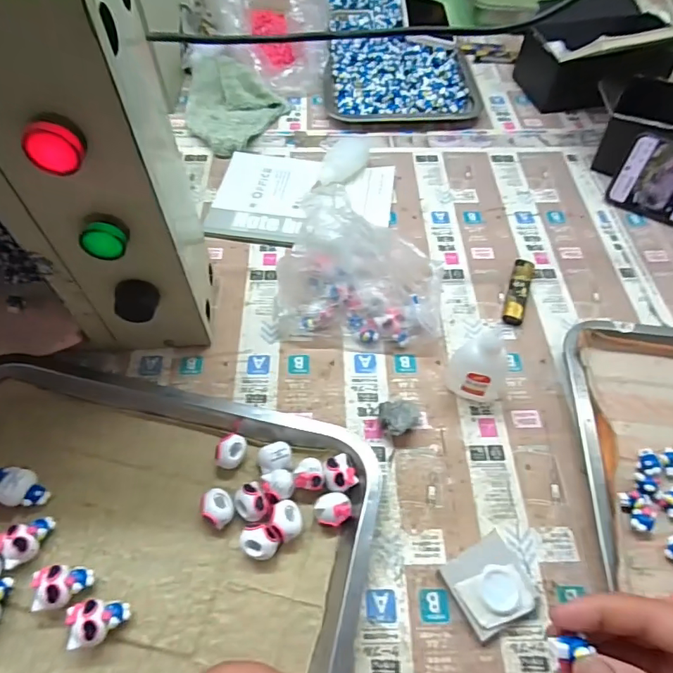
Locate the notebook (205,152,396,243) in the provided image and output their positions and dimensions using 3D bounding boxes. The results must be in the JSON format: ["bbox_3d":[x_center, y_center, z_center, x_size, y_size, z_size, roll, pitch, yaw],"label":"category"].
[{"bbox_3d":[-0.037,-0.161,0.547,0.200,0.014,0.141,5,58,3],"label":"notebook"}]

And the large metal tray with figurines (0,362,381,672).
[{"bbox_3d":[-0.157,0.152,0.321,0.343,0.032,0.254,9,58,6],"label":"large metal tray with figurines"}]

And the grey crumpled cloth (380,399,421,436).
[{"bbox_3d":[0.052,0.066,0.386,0.036,0.020,0.027,-15,59,-10],"label":"grey crumpled cloth"}]

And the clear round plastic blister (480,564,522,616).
[{"bbox_3d":[0.109,0.168,0.315,0.027,0.005,0.029,0,57,0],"label":"clear round plastic blister"}]

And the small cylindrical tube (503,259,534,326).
[{"bbox_3d":[0.182,-0.045,0.473,0.022,0.014,0.080,19,59,12],"label":"small cylindrical tube"}]

